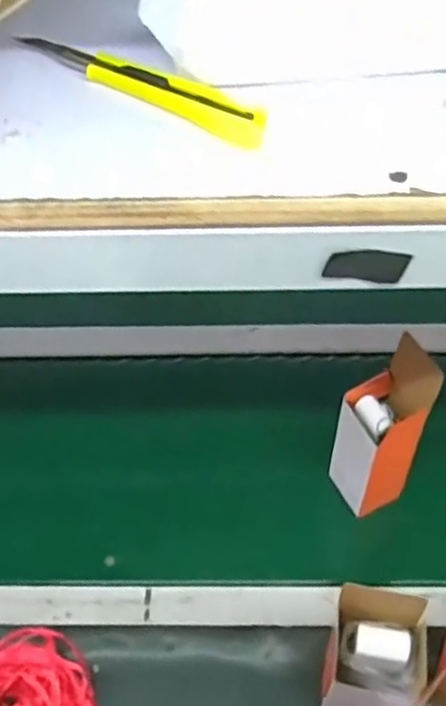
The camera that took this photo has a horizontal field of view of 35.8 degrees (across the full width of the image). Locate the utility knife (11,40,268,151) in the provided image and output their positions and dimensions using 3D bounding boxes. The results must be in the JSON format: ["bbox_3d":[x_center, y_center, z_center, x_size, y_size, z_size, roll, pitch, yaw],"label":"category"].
[{"bbox_3d":[-0.039,-0.133,0.336,0.142,0.007,0.024,29,60,20],"label":"utility knife"}]

